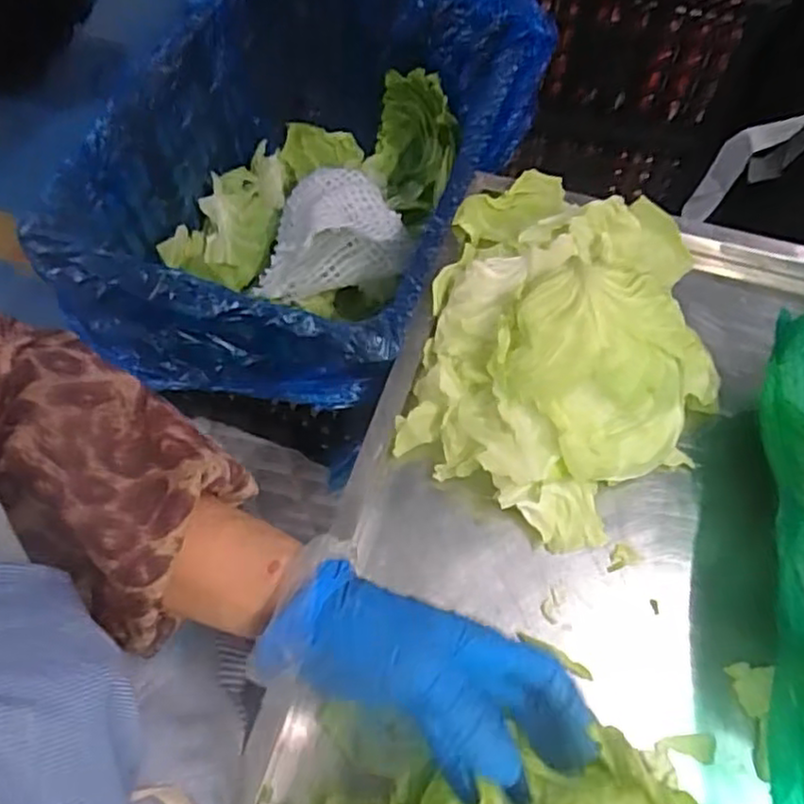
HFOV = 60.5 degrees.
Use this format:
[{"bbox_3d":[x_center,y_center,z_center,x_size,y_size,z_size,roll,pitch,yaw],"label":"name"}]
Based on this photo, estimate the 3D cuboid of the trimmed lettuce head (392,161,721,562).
[{"bbox_3d":[0.131,-0.056,0.524,0.224,0.108,0.305,14,63,7],"label":"trimmed lettuce head"}]

